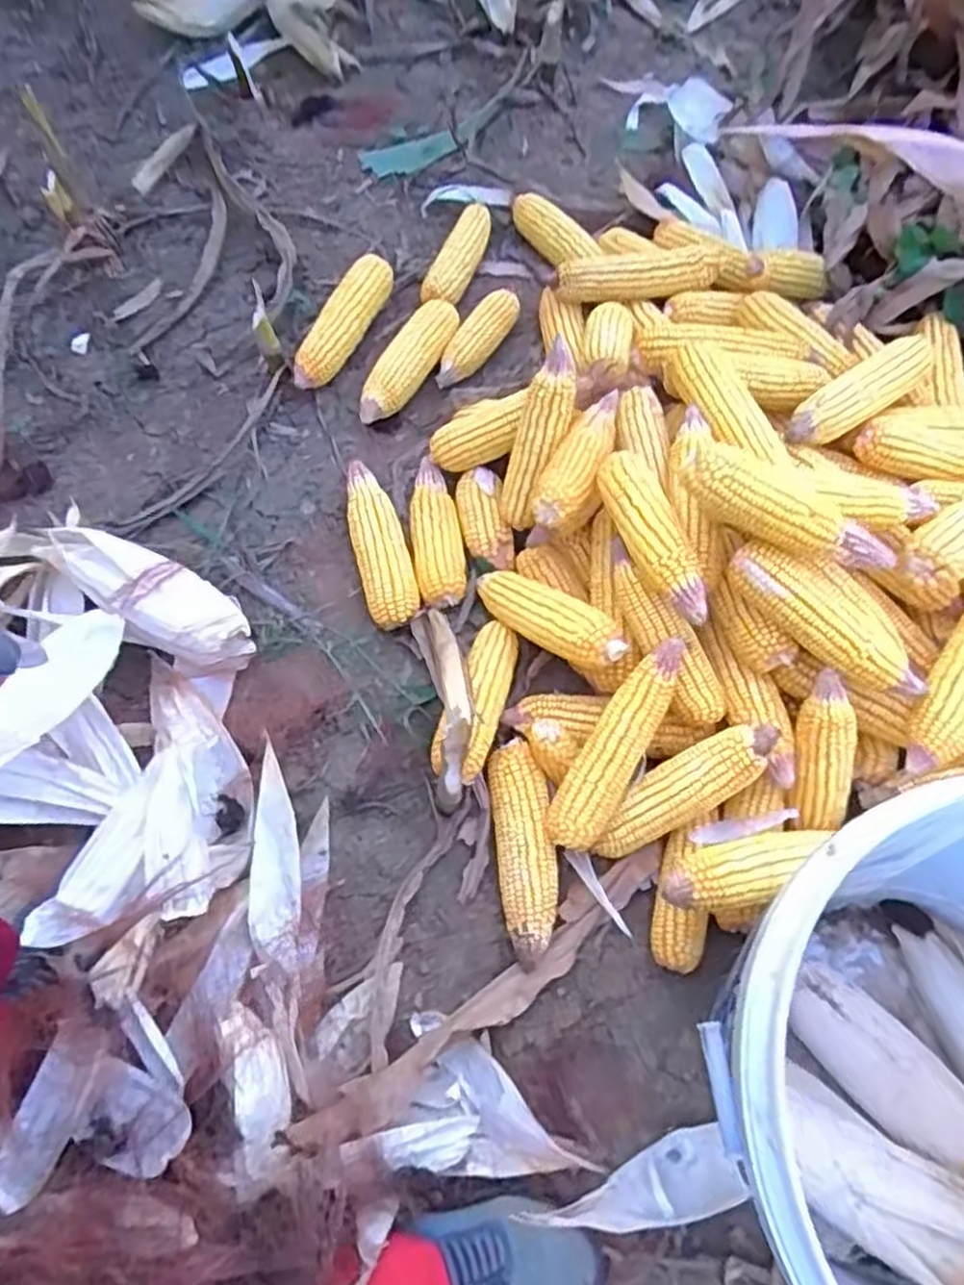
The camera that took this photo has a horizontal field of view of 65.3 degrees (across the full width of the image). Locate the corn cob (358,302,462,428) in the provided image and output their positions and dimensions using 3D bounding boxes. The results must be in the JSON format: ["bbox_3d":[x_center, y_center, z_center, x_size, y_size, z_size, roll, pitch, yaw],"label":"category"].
[{"bbox_3d":[-0.091,-0.339,0.911,0.061,0.042,0.196,27,70,10],"label":"corn cob"}]

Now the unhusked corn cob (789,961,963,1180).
[{"bbox_3d":[0.332,0.358,0.570,0.070,0.058,0.221,-28,62,-25],"label":"unhusked corn cob"}]

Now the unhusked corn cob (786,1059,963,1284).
[{"bbox_3d":[0.286,0.377,0.507,0.173,0.070,0.077,32,71,12],"label":"unhusked corn cob"}]

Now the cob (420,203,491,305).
[{"bbox_3d":[-0.032,-0.501,0.986,0.054,0.040,0.197,20,69,7],"label":"cob"}]

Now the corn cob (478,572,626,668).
[{"bbox_3d":[0.056,-0.027,0.715,0.046,0.039,0.187,-43,46,-18],"label":"corn cob"}]

